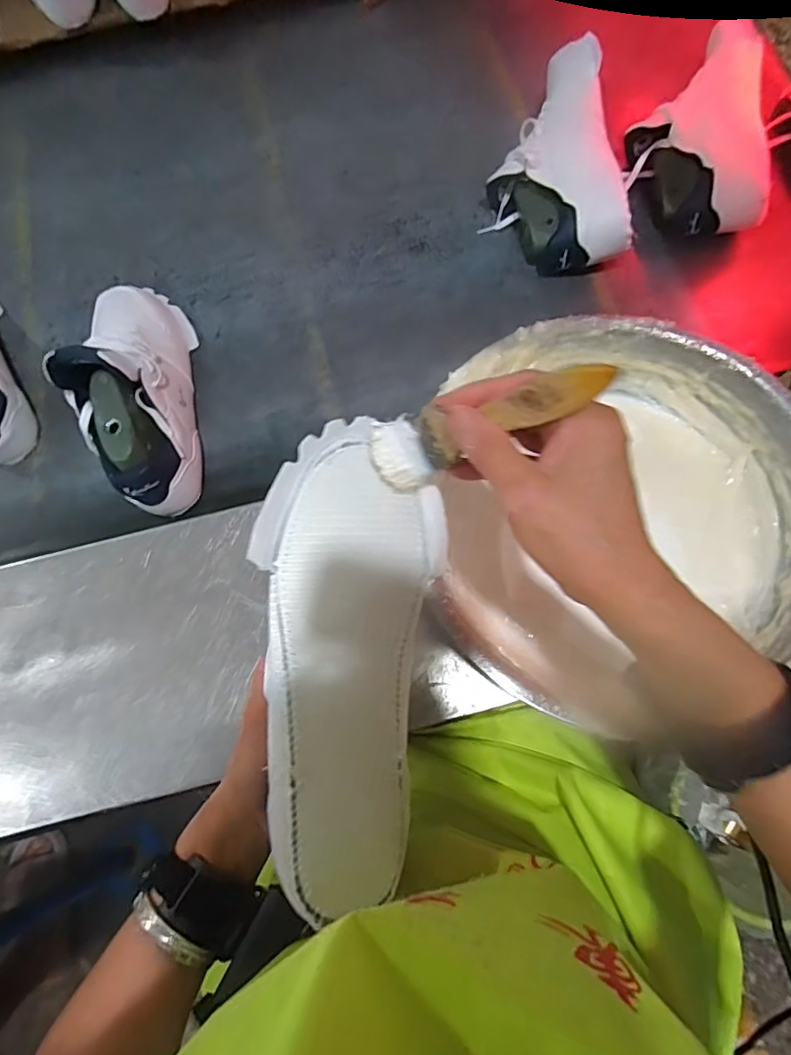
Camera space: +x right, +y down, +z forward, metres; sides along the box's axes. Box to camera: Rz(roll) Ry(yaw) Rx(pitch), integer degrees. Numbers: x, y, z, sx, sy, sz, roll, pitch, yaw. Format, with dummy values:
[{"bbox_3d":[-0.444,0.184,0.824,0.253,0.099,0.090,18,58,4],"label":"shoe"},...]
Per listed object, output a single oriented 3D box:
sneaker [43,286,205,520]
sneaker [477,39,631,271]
[{"bbox_3d":[-0.268,-0.156,0.543,0.103,0.117,0.281,-10,72,-1],"label":"sneaker"},{"bbox_3d":[0.170,-0.415,0.613,0.128,0.106,0.260,-8,72,0],"label":"sneaker"}]

